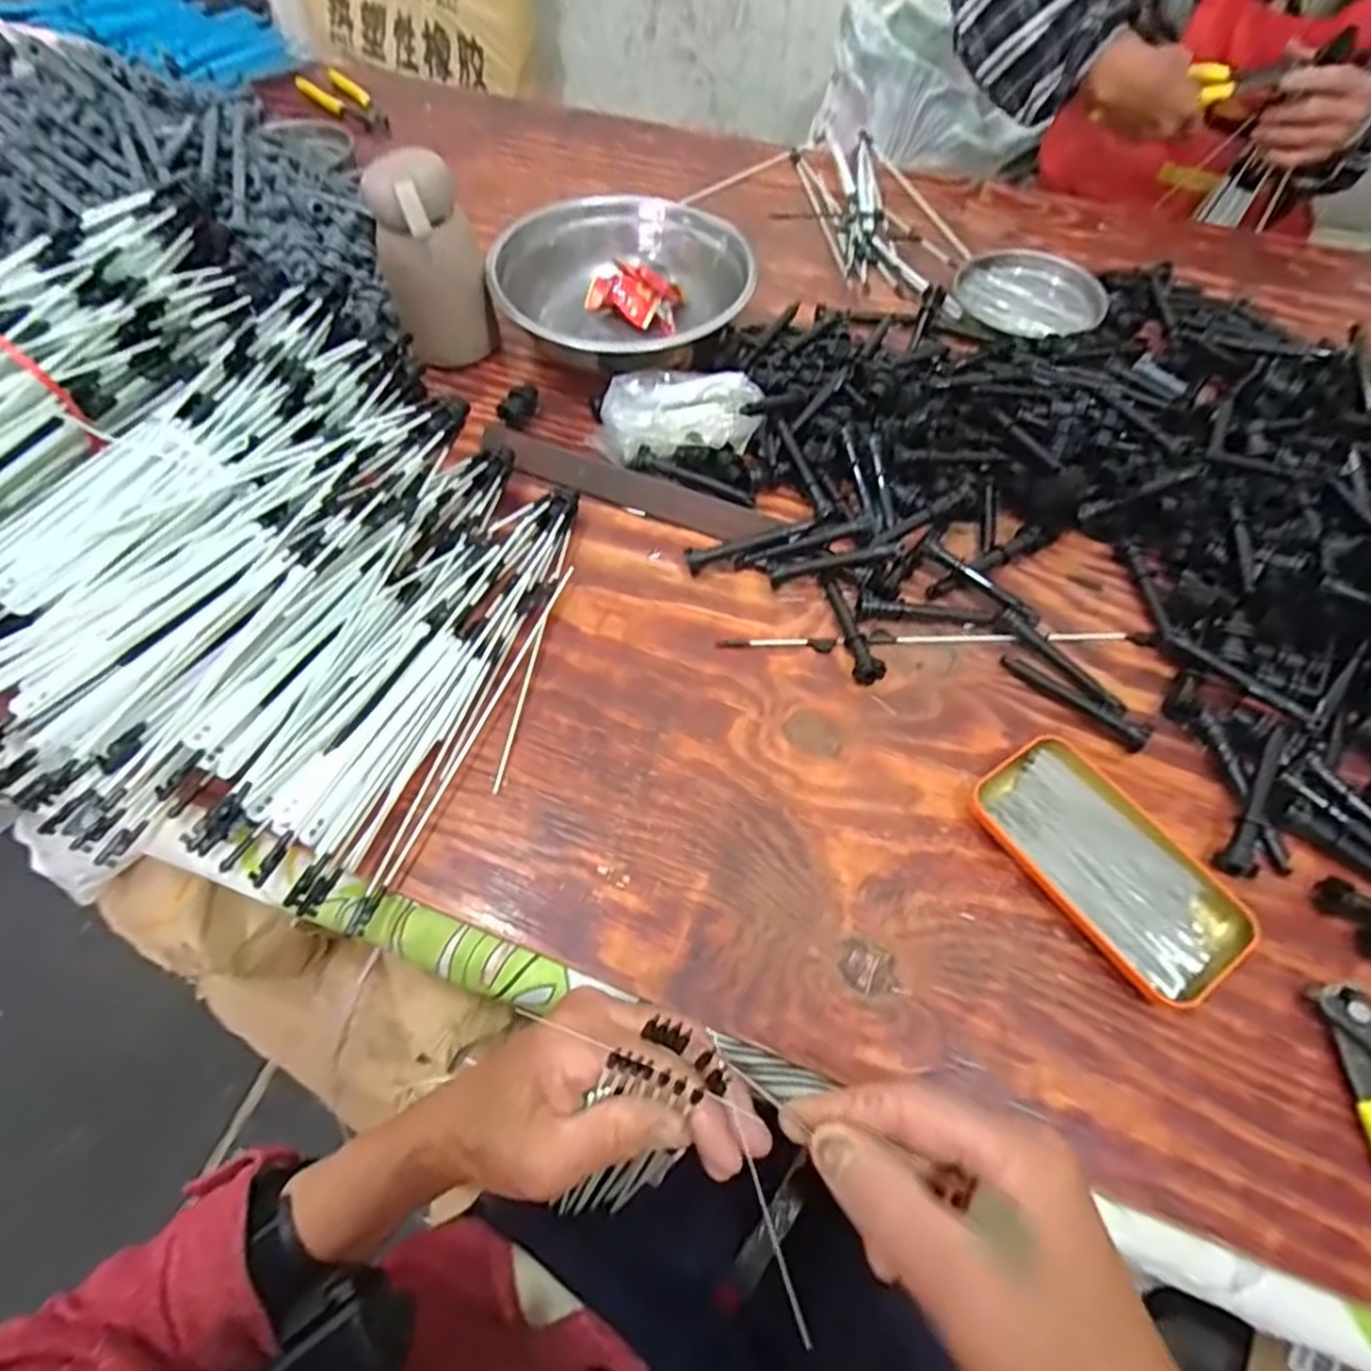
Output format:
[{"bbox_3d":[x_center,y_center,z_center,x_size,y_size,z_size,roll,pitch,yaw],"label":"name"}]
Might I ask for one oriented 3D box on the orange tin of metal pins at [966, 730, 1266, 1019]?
[{"bbox_3d":[0.231,0.096,0.391,0.077,0.021,0.142,-32,64,-18],"label":"orange tin of metal pins"}]

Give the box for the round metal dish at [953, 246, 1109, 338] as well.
[{"bbox_3d":[0.321,-0.367,0.664,0.116,0.016,0.136,-40,68,-21],"label":"round metal dish"}]

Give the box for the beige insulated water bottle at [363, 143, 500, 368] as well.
[{"bbox_3d":[-0.202,-0.335,0.576,0.062,0.147,0.075,35,64,19],"label":"beige insulated water bottle"}]

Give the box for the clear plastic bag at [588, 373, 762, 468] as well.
[{"bbox_3d":[-0.008,-0.204,0.552,0.127,0.042,0.073,7,59,4],"label":"clear plastic bag"}]

